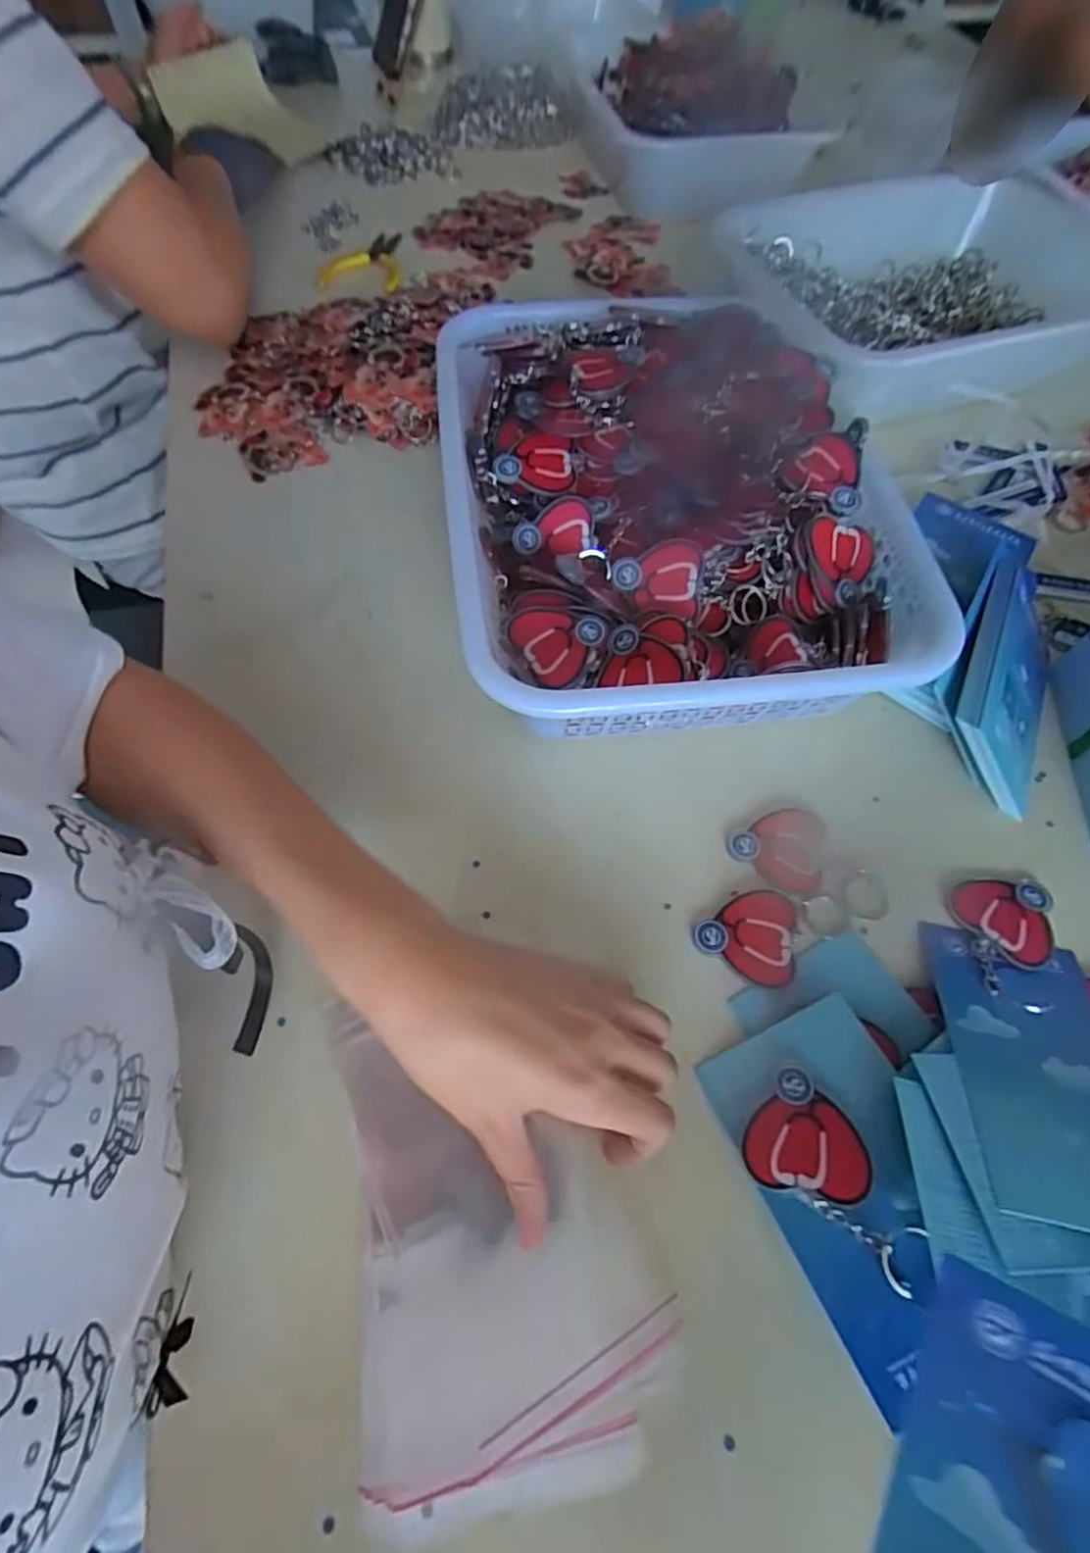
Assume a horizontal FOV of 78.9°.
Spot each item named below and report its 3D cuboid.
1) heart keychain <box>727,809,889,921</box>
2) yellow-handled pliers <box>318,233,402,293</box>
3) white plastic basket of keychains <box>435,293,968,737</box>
[{"bbox_3d":[0.148,0.043,0.369,0.087,0.004,0.053,18,62,8],"label":"heart keychain"},{"bbox_3d":[-0.183,-0.503,0.655,0.078,0.013,0.110,-1,61,-2],"label":"yellow-handled pliers"},{"bbox_3d":[0.075,-0.181,0.436,0.271,0.100,0.358,-6,61,-5],"label":"white plastic basket of keychains"}]

